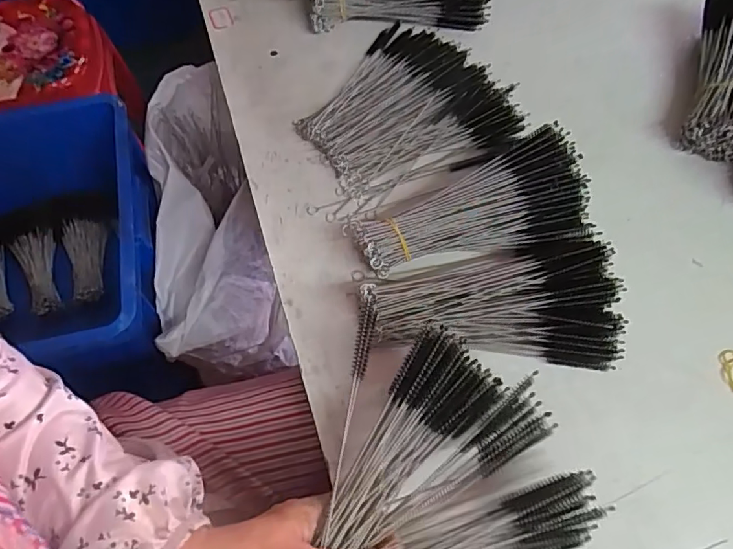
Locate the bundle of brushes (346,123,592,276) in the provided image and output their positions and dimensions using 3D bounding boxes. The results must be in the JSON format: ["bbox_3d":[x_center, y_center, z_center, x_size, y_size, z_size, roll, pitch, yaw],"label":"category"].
[{"bbox_3d":[0.092,-0.046,0.437,0.197,0.068,0.085,-22,63,-10],"label":"bundle of brushes"}]

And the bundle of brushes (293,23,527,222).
[{"bbox_3d":[0.025,-0.178,0.533,0.219,0.024,0.200,-23,63,-11],"label":"bundle of brushes"}]

